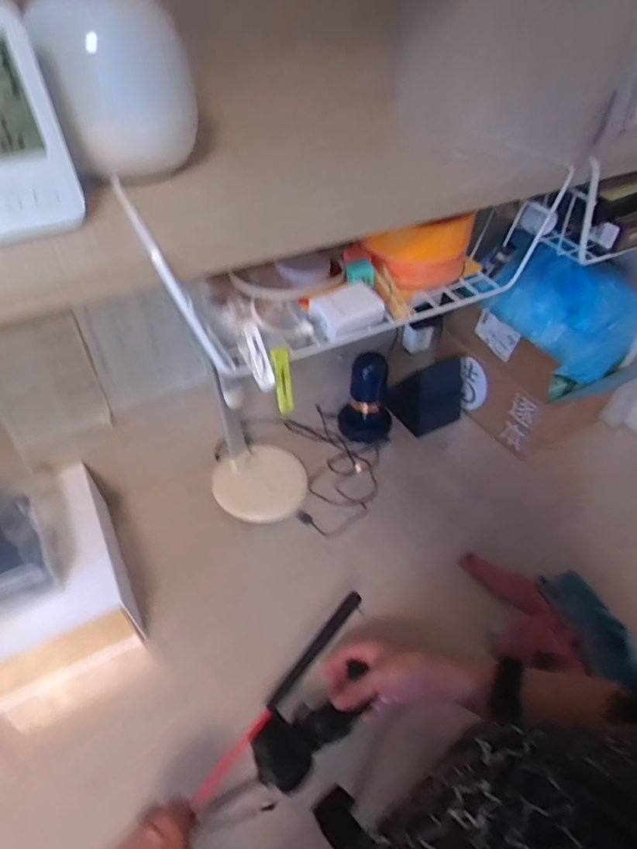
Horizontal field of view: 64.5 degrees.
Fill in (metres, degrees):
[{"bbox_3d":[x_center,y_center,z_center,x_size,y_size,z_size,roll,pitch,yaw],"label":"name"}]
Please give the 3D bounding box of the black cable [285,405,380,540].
[{"bbox_3d":[0.032,0.071,0.855,0.150,0.029,0.241,-1,54,-14],"label":"black cable"}]

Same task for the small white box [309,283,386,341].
[{"bbox_3d":[0.022,-0.101,0.439,0.062,0.028,0.037,-24,51,-23],"label":"small white box"}]

